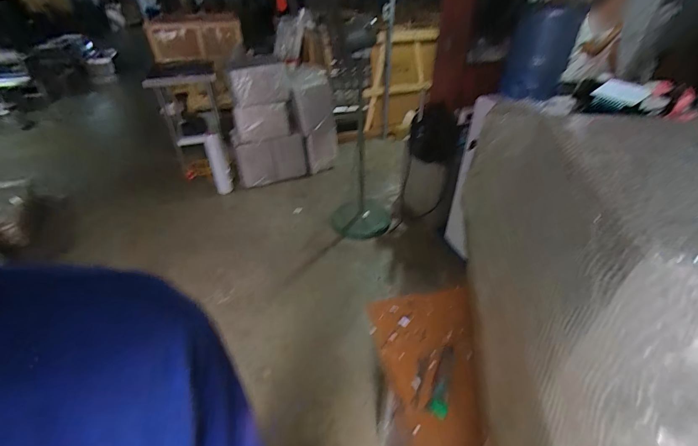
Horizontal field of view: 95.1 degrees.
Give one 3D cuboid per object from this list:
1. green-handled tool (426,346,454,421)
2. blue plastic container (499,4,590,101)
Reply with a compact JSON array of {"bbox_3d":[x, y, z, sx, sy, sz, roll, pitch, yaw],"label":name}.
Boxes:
[{"bbox_3d":[0.204,0.332,0.684,0.036,0.015,0.164,16,40,20],"label":"green-handled tool"},{"bbox_3d":[0.782,-0.706,1.319,0.235,0.328,0.222,21,42,25],"label":"blue plastic container"}]

